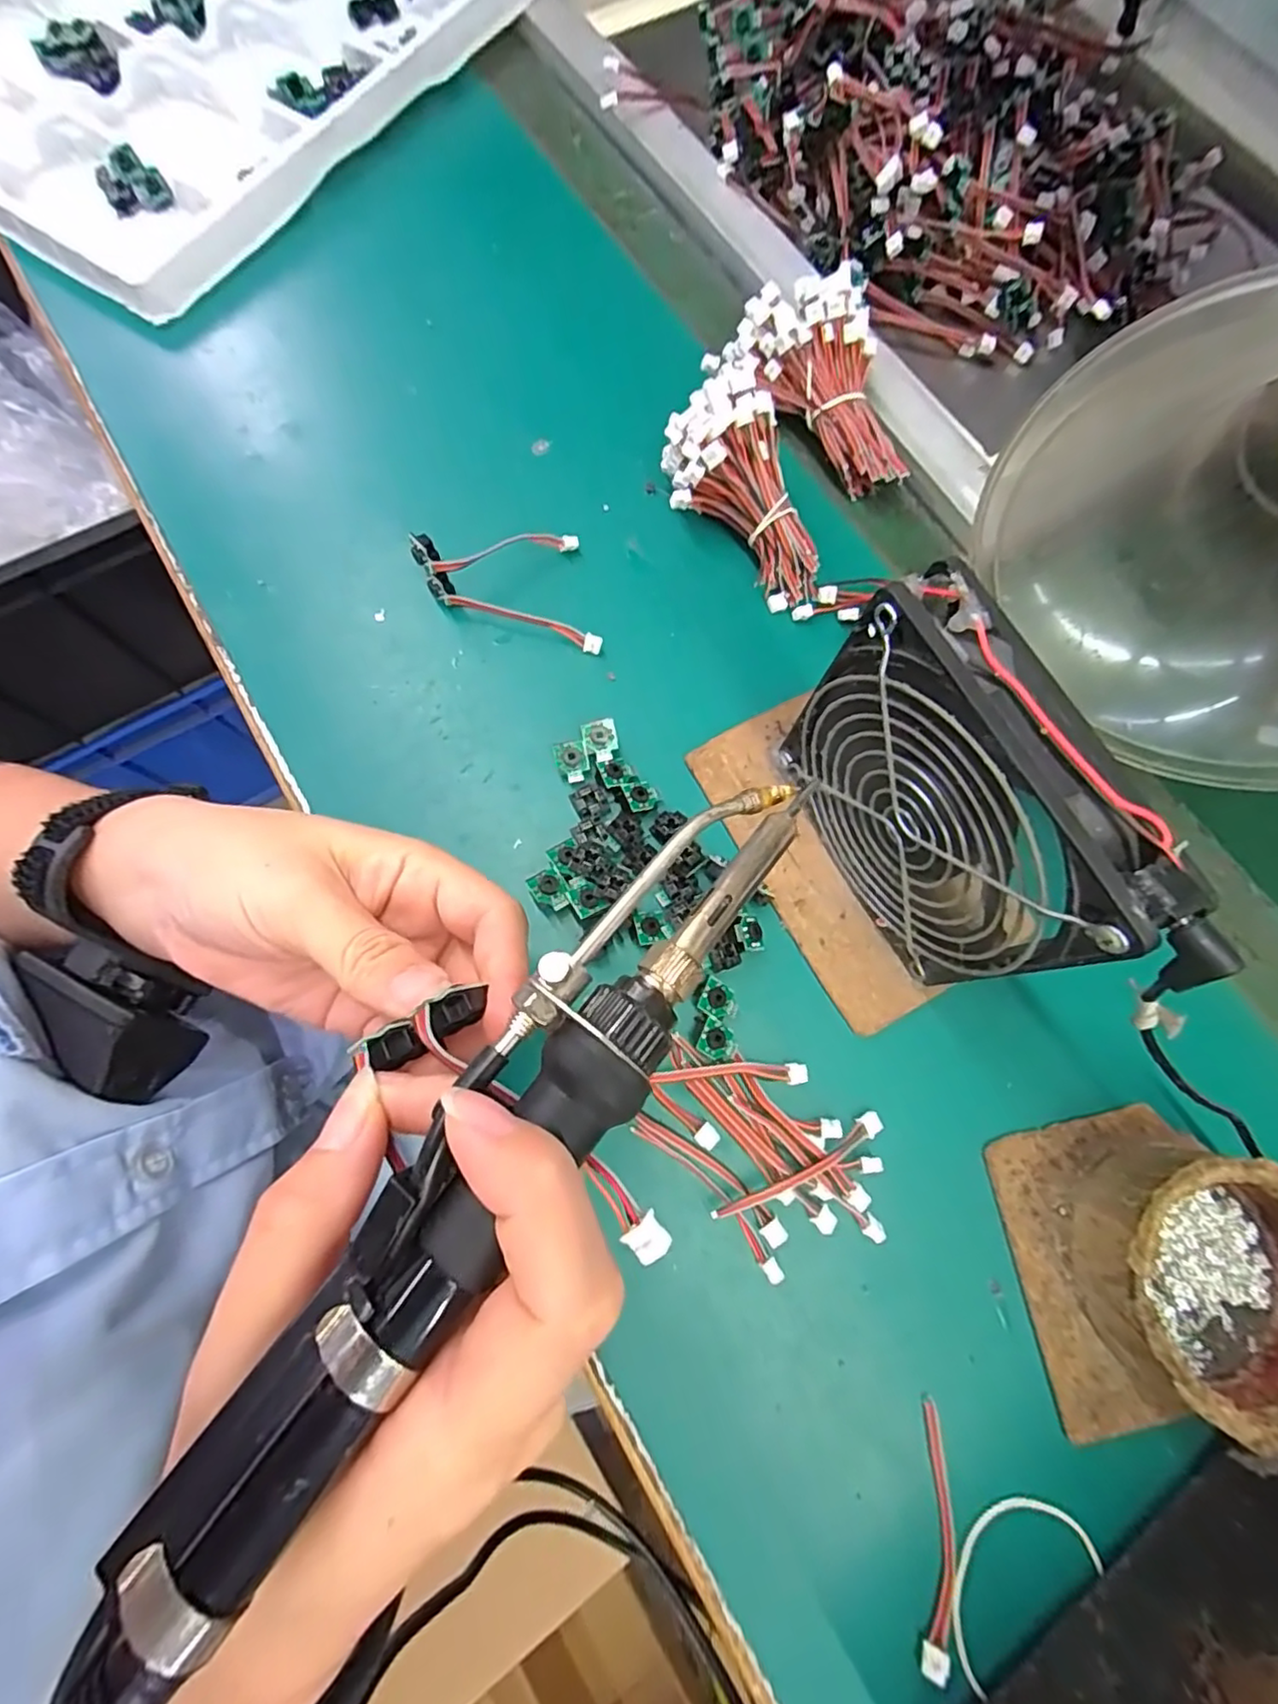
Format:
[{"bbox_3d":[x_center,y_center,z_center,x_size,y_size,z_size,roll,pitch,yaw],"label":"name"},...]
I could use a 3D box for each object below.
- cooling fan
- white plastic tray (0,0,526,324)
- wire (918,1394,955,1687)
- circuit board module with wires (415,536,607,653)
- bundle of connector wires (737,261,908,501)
[{"bbox_3d":[0.104,-0.010,0.225,0.027,0.128,0.122,-26,77,-9],"label":"cooling fan"},{"bbox_3d":[-0.274,-0.508,0.392,0.292,0.026,0.363,33,76,7],"label":"white plastic tray"},{"bbox_3d":[0.104,0.234,0.220,0.011,0.009,0.074,10,74,1],"label":"wire"},{"bbox_3d":[-0.062,-0.124,0.301,0.075,0.029,0.065,-11,75,-5],"label":"circuit board module with wires"},{"bbox_3d":[0.101,-0.238,0.325,0.053,0.030,0.111,-31,94,-10],"label":"bundle of connector wires"}]

